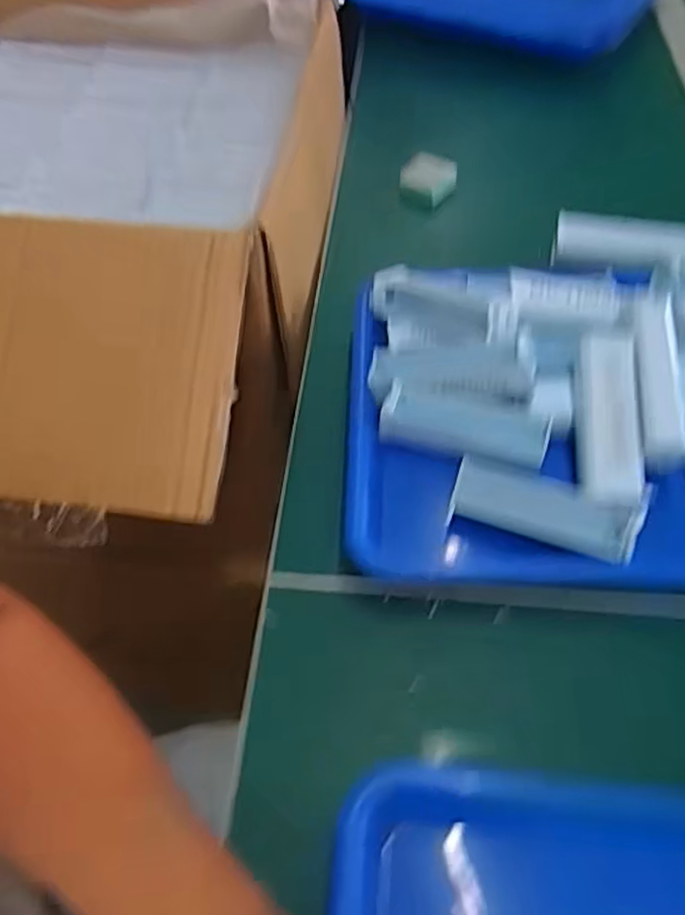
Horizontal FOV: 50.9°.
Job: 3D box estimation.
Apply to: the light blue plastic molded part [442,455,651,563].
[{"bbox_3d":[0.114,0.028,0.403,0.102,0.016,0.041,16,54,12],"label":"light blue plastic molded part"}]

